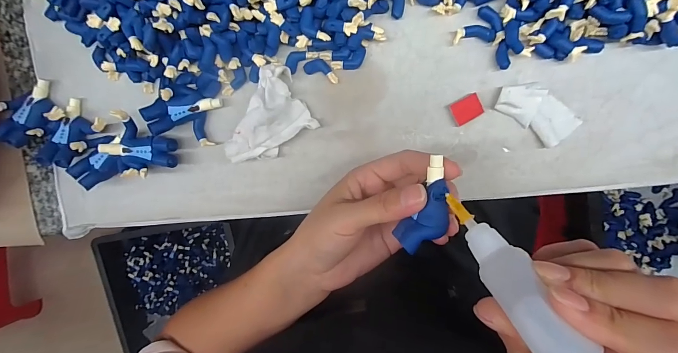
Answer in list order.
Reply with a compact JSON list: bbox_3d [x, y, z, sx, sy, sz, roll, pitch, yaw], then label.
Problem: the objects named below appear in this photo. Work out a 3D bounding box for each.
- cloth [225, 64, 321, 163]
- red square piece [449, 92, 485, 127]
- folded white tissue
[{"bbox_3d":[-0.060,-0.044,0.261,0.074,0.021,0.056,-35,95,9],"label":"cloth"},{"bbox_3d":[0.098,-0.052,0.257,0.022,0.007,0.018,-29,96,8],"label":"red square piece"},{"bbox_3d":[0.149,-0.049,0.250,0.060,0.011,0.032,36,100,-2],"label":"folded white tissue"}]

